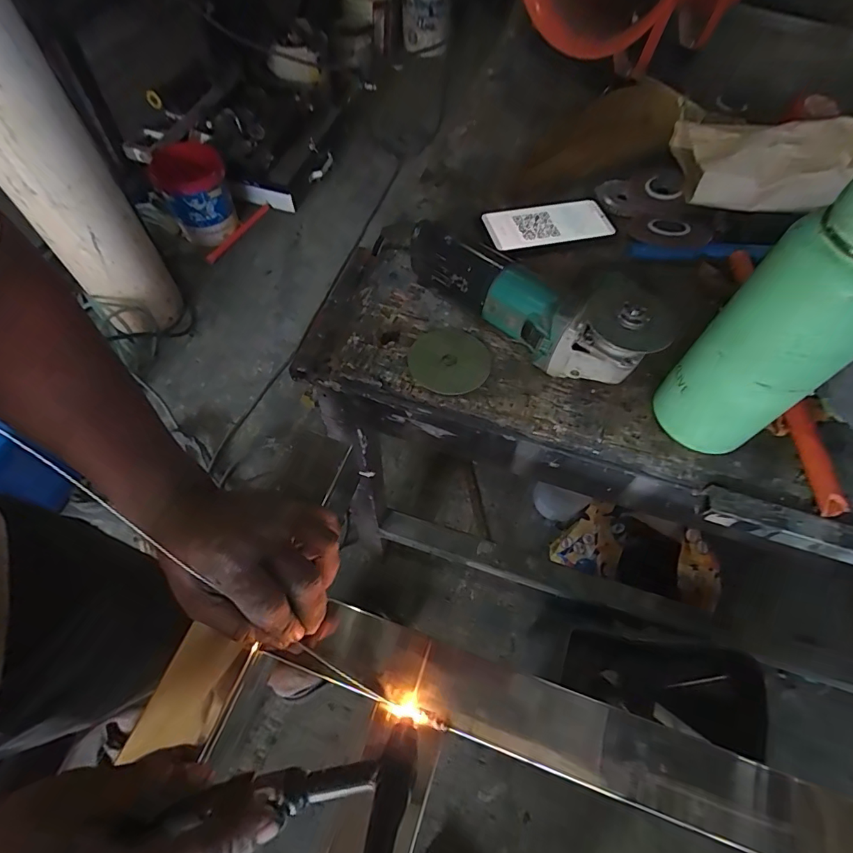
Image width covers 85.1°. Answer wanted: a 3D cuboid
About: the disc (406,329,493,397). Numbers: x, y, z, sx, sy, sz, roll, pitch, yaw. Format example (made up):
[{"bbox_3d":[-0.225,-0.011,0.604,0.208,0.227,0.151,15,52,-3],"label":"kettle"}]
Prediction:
[{"bbox_3d":[0.023,-0.067,0.475,0.081,0.006,0.083,-2,56,3],"label":"disc"}]

